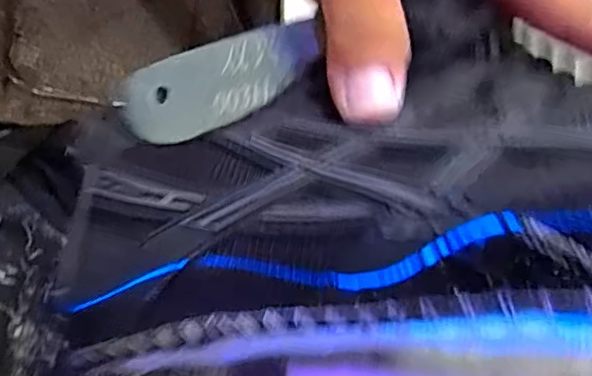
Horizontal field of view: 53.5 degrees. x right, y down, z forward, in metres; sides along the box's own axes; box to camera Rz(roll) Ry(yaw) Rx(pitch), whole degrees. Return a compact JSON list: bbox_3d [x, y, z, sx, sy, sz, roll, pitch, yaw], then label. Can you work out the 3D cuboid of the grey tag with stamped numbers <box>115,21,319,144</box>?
[{"bbox_3d":[-0.030,-0.039,0.216,0.078,0.004,0.035,-17,67,13],"label":"grey tag with stamped numbers"}]

